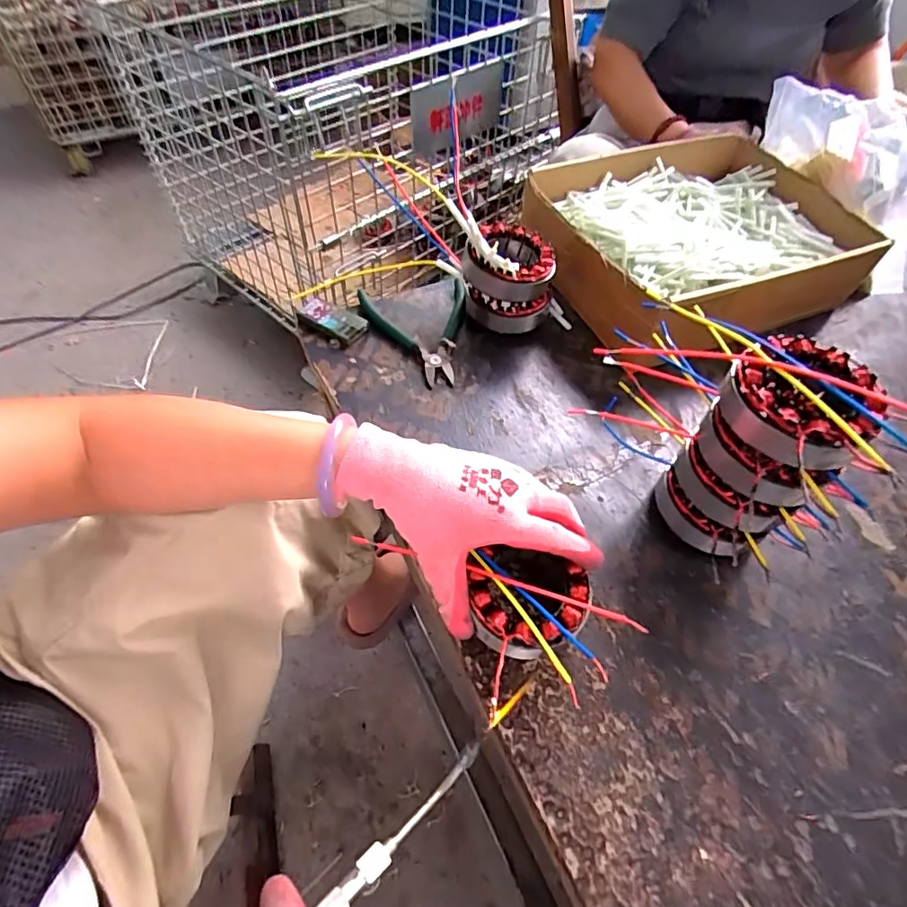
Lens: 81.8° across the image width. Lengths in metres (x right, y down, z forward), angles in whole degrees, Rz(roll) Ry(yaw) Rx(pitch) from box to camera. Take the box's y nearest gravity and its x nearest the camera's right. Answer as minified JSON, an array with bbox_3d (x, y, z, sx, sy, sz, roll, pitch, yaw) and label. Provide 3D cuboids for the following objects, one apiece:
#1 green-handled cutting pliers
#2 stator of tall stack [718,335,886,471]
[{"bbox_3d":[-0.027,-0.126,0.537,0.108,0.018,0.136,-14,57,-12],"label":"green-handled cutting pliers"},{"bbox_3d":[0.215,-0.033,0.322,0.087,0.035,0.087,1,55,-2],"label":"stator of tall stack"}]

